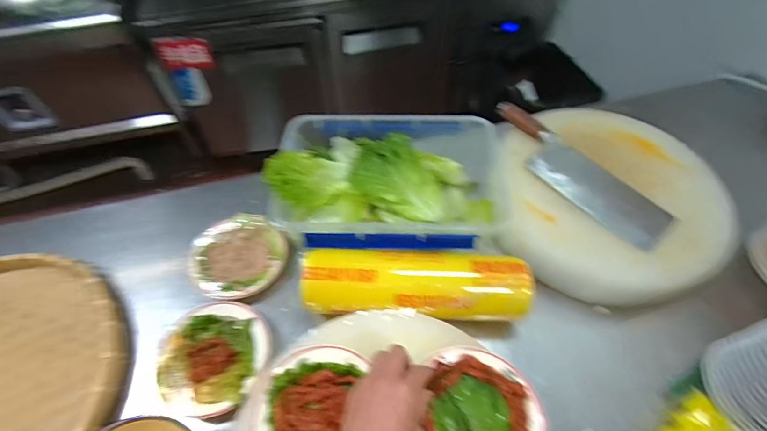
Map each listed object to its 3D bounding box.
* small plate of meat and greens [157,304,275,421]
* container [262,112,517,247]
[{"bbox_3d":[-0.241,0.202,0.538,0.152,0.023,0.152,0,54,0],"label":"small plate of meat and greens"},{"bbox_3d":[0.014,-0.052,0.651,0.379,0.129,0.257,1,54,1],"label":"container"}]

